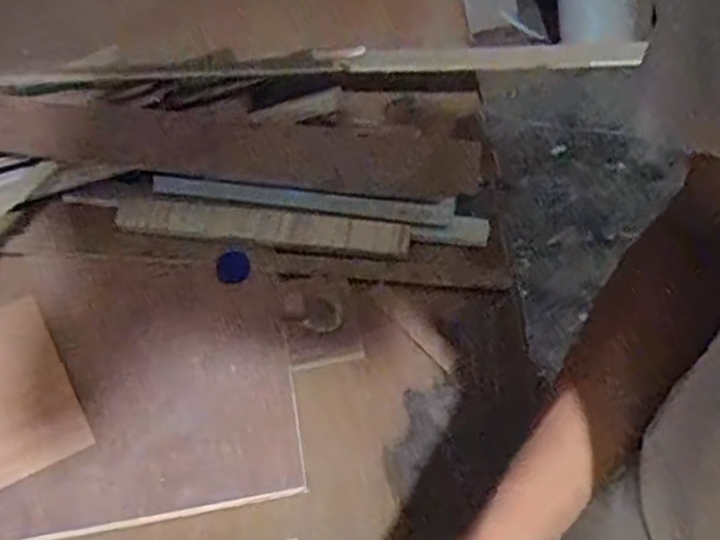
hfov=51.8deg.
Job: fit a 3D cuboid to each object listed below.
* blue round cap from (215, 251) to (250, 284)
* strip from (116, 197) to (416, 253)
[{"bbox_3d":[-0.121,-0.004,0.702,0.031,0.016,0.030,-3,48,4],"label":"blue round cap"},{"bbox_3d":[-0.100,-0.044,0.730,0.290,0.031,0.046,4,49,10],"label":"strip"}]

